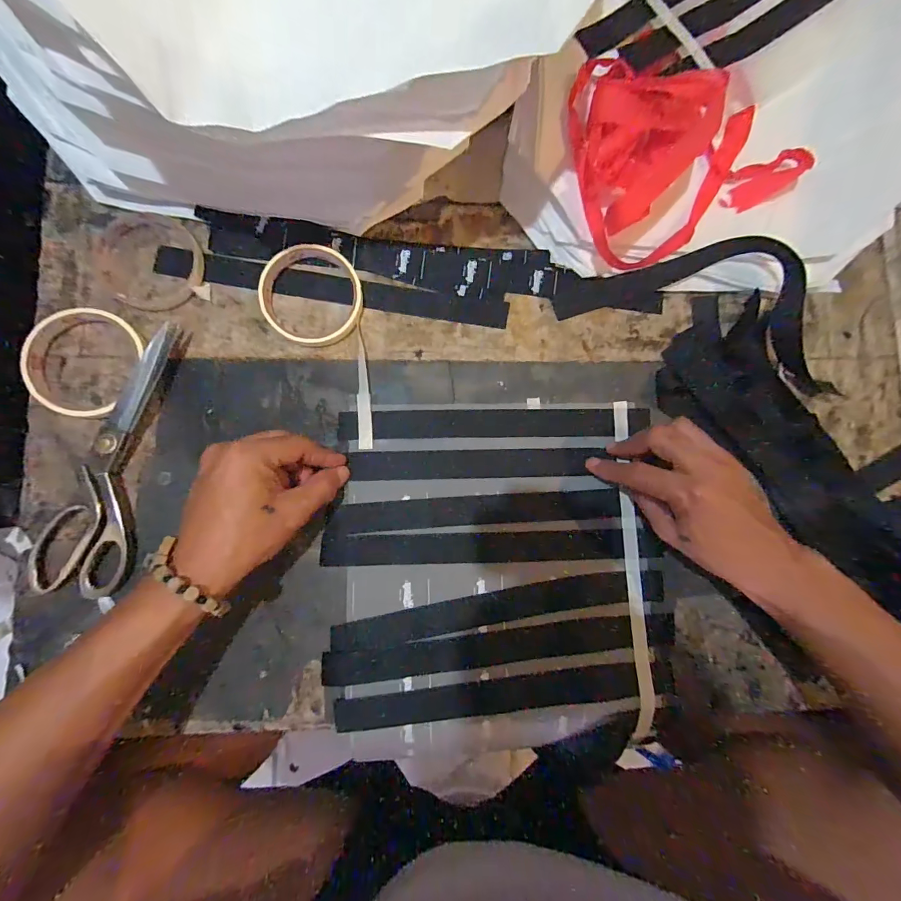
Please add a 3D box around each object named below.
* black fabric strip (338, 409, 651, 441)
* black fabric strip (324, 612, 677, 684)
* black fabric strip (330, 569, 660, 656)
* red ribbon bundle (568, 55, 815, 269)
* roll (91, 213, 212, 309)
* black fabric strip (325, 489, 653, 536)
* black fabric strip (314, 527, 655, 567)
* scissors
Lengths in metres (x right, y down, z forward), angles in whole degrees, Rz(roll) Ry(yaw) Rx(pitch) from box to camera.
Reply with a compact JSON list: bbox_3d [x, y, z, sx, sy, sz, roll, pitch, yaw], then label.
[{"bbox_3d":[0.042,-0.024,0.360,0.276,0.005,0.025,-1,90,-4],"label":"black fabric strip"},{"bbox_3d":[0.046,0.163,0.332,0.294,0.007,0.030,-4,84,-4],"label":"black fabric strip"},{"bbox_3d":[0.044,0.133,0.338,0.282,0.004,0.029,-7,79,-5],"label":"black fabric strip"},{"bbox_3d":[0.185,-0.266,0.332,0.166,0.067,0.180,-29,86,-6],"label":"red ribbon bundle"},{"bbox_3d":[-0.257,-0.162,0.340,0.091,0.011,0.080,-1,84,-4],"label":"roll"},{"bbox_3d":[0.024,0.054,0.347,0.253,0.004,0.026,-3,84,-4],"label":"black fabric strip"},{"bbox_3d":[0.038,0.084,0.345,0.288,0.006,0.026,0,84,-4],"label":"black fabric strip"},{"bbox_3d":[-0.280,0.001,0.322,0.073,0.016,0.220,6,83,-3],"label":"scissors"}]

